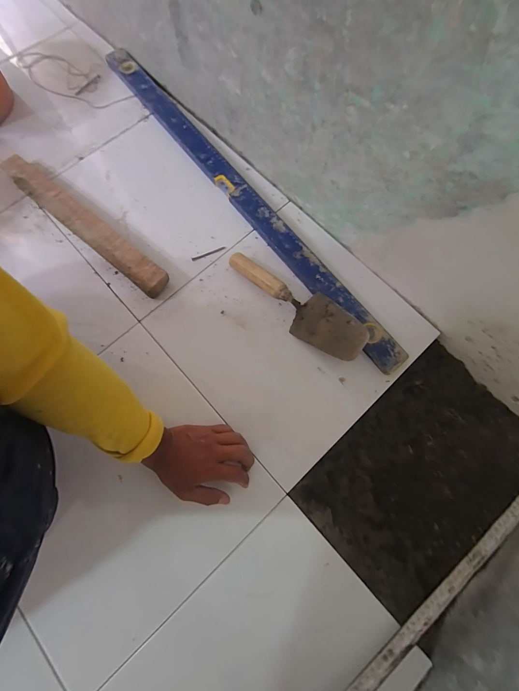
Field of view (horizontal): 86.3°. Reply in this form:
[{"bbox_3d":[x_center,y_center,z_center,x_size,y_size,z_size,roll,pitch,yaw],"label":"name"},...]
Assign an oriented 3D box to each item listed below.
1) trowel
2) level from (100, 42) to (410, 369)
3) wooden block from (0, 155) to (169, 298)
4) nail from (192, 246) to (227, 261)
[{"bbox_3d":[0.067,-0.082,0.494,0.081,0.063,0.275,-40,79,-8],"label":"trowel"},{"bbox_3d":[-0.051,-0.332,0.580,0.052,0.025,0.958,-36,78,-8],"label":"level"},{"bbox_3d":[-0.355,-0.248,0.559,0.448,0.039,0.062,40,80,10],"label":"wooden block"},{"bbox_3d":[-0.100,-0.184,0.555,0.072,0.004,0.007,-22,76,-4],"label":"nail"}]

